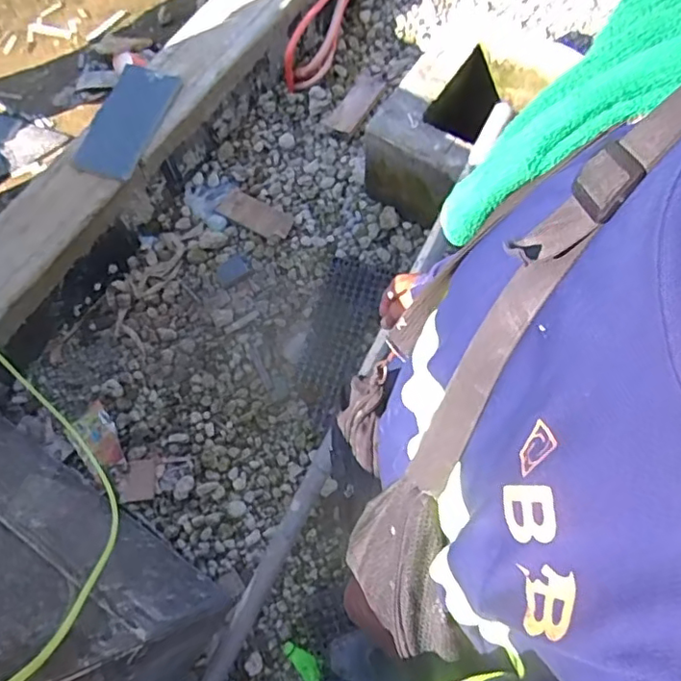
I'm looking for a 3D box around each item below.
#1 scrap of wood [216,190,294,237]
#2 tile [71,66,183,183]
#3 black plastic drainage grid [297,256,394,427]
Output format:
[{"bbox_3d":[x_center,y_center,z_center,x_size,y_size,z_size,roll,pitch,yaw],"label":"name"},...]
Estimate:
[{"bbox_3d":[-0.246,-0.368,1.691,0.206,0.014,0.091,27,76,-3],"label":"scrap of wood"},{"bbox_3d":[-0.573,-0.591,1.544,0.164,0.019,0.348,22,73,-2],"label":"tile"},{"bbox_3d":[-0.003,-0.002,1.555,0.180,0.034,0.458,17,72,5],"label":"black plastic drainage grid"}]

